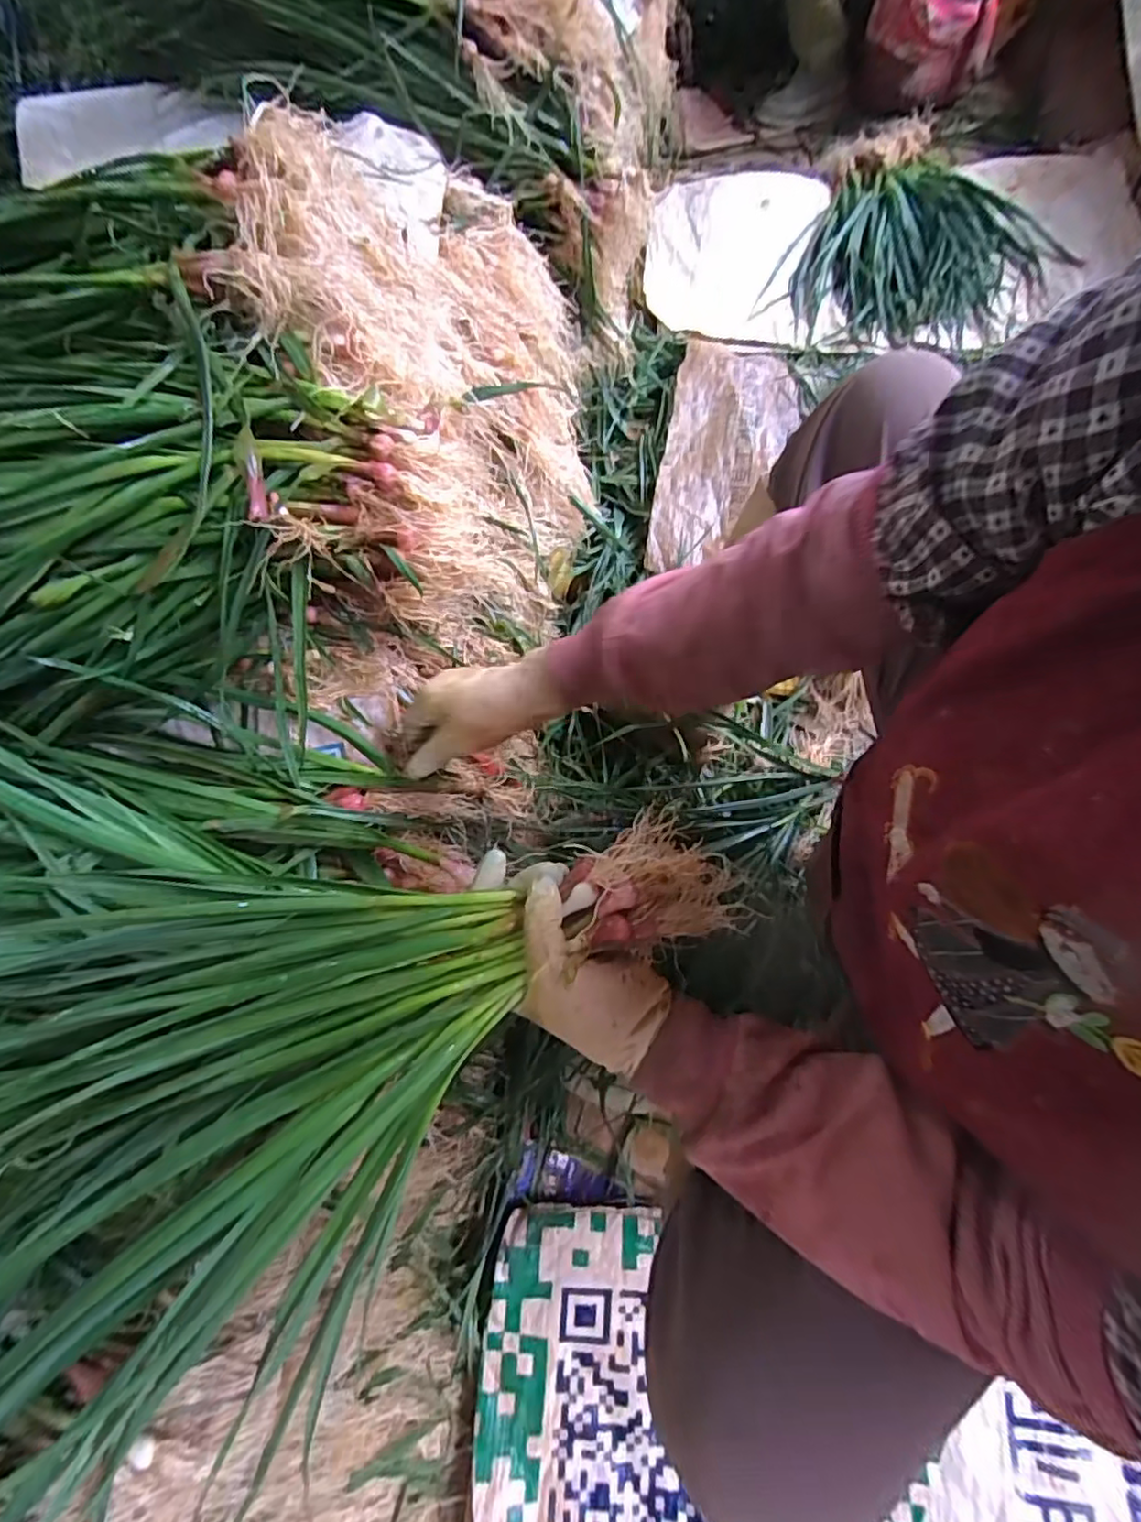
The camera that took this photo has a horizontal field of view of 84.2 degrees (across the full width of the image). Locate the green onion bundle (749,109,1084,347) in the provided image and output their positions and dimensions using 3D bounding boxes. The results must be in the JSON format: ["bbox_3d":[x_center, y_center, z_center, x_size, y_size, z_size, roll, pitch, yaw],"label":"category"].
[{"bbox_3d":[0.706,-1.068,1.252,0.488,0.084,0.732,20,70,9],"label":"green onion bundle"}]

